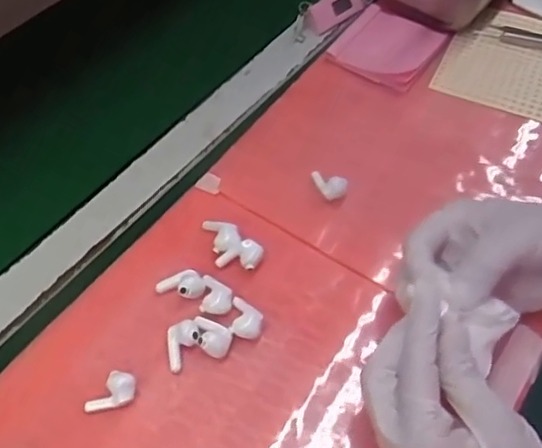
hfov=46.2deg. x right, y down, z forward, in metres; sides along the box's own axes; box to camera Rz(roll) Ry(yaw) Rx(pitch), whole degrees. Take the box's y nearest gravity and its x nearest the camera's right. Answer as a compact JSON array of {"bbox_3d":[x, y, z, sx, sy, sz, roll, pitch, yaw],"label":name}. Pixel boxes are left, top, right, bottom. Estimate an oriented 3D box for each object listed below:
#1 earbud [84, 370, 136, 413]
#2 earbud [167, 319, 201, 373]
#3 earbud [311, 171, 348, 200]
[{"bbox_3d":[-0.092,0.096,0.365,0.029,0.016,0.017,-8,55,-6],"label":"earbud"},{"bbox_3d":[-0.052,0.073,0.382,0.020,0.015,0.028,-6,55,-4],"label":"earbud"},{"bbox_3d":[0.042,-0.028,0.452,0.016,0.020,0.027,-18,57,-13],"label":"earbud"}]

